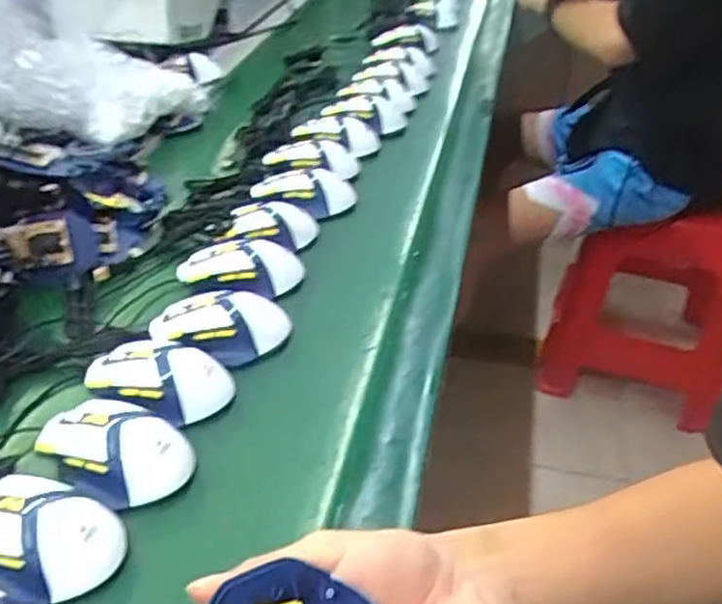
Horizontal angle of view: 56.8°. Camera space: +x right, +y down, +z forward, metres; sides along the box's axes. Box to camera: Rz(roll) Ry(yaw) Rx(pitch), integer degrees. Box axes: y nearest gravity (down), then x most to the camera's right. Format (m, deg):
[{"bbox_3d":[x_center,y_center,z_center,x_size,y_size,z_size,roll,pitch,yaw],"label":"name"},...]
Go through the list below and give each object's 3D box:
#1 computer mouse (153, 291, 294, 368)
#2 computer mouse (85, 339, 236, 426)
[{"bbox_3d":[-0.127,0.020,0.598,0.119,0.039,0.069,-1,39,0],"label":"computer mouse"},{"bbox_3d":[-0.169,0.063,0.553,0.120,0.034,0.067,10,40,14],"label":"computer mouse"}]

